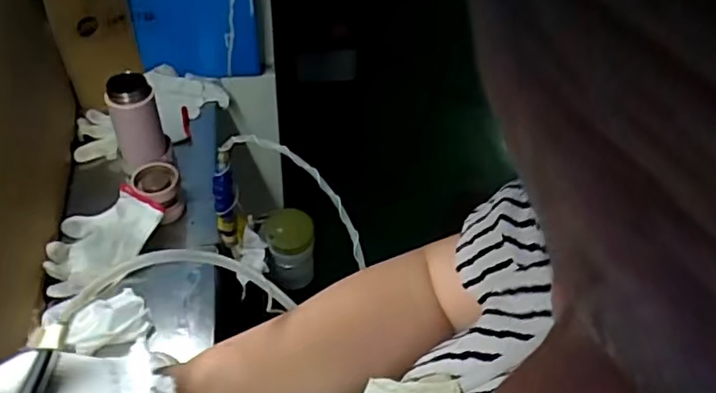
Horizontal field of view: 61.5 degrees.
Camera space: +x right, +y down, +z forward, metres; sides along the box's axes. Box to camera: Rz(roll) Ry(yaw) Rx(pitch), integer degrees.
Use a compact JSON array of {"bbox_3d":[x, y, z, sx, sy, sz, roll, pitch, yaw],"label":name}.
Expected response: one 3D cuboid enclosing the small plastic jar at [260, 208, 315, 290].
[{"bbox_3d":[-0.111,0.084,0.968,0.079,0.134,0.076,2,47,-2],"label":"small plastic jar"}]

